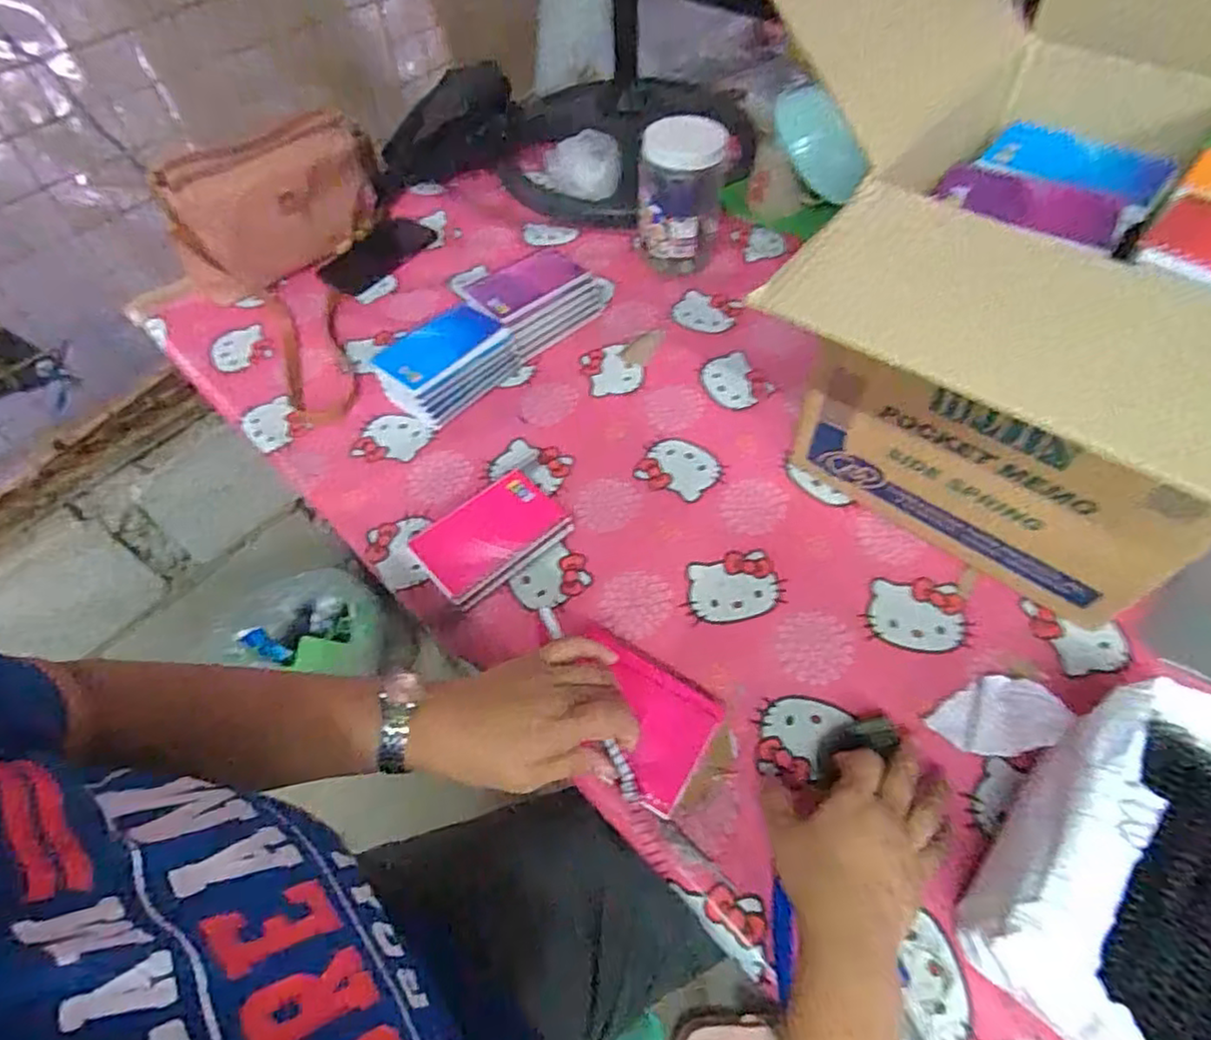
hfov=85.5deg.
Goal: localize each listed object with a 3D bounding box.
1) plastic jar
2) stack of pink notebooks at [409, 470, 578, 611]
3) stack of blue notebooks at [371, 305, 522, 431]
[{"bbox_3d":[0.093,-0.402,0.824,0.096,0.157,0.090,-1,55,2],"label":"plastic jar"},{"bbox_3d":[-0.108,0.014,0.621,0.134,0.028,0.089,-38,61,-22],"label":"stack of pink notebooks"},{"bbox_3d":[-0.179,-0.175,0.736,0.091,0.064,0.139,38,65,26],"label":"stack of blue notebooks"}]

